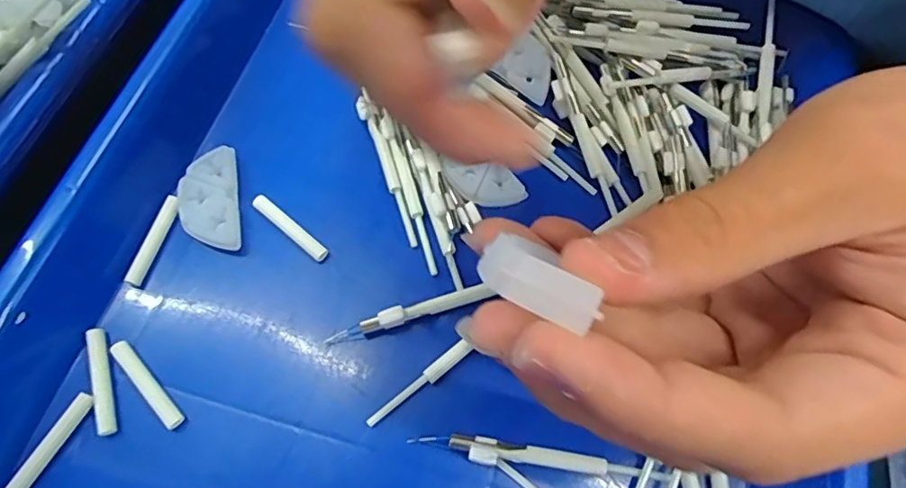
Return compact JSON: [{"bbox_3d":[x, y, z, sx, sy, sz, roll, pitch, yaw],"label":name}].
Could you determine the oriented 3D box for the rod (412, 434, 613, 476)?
[{"bbox_3d":[0.017,0.064,0.168,0.058,0.005,0.007,10,67,2],"label":"rod"}]

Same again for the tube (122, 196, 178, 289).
[{"bbox_3d":[-0.104,-0.002,0.193,0.005,0.004,0.033,16,67,5],"label":"tube"}]

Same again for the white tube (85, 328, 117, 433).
[{"bbox_3d":[-0.110,0.043,0.173,0.006,0.005,0.034,-16,68,-9],"label":"white tube"}]

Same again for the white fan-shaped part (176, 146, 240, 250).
[{"bbox_3d":[-0.087,-0.016,0.197,0.020,0.007,0.039,-9,67,-6],"label":"white fan-shaped part"}]

